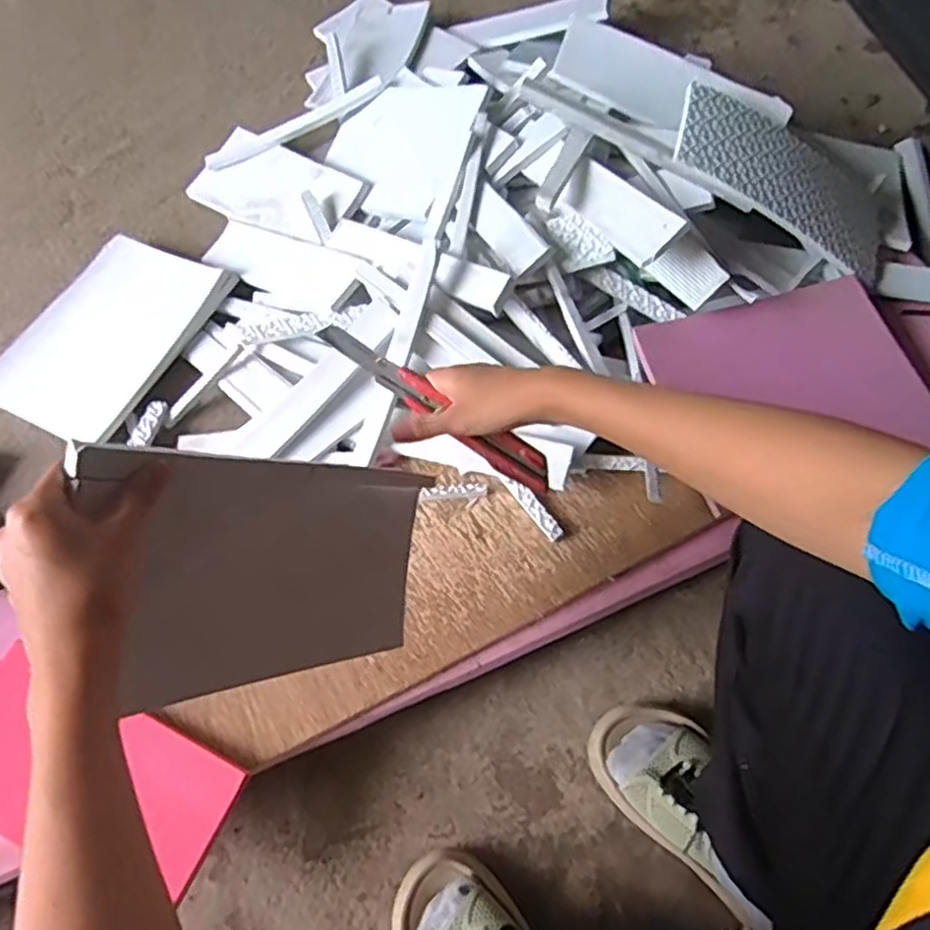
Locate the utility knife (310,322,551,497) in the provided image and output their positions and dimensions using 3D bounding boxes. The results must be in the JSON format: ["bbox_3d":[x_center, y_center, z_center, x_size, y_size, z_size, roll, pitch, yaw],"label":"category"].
[{"bbox_3d":[-0.019,-0.044,0.517,0.196,0.028,0.021,36,71,0],"label":"utility knife"}]

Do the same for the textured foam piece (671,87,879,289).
[{"bbox_3d":[0.358,-0.307,0.770,0.285,0.037,0.109,24,66,-18],"label":"textured foam piece"}]

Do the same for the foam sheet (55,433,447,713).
[{"bbox_3d":[-0.122,0.069,0.471,0.011,0.261,0.143,6,90,35],"label":"foam sheet"}]

